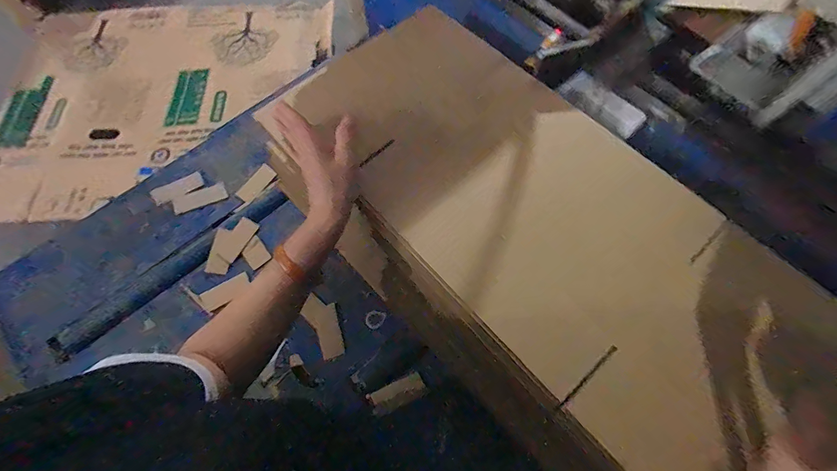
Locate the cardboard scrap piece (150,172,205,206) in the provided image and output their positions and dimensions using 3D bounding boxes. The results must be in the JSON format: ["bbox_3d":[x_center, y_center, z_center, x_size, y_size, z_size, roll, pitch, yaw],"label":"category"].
[{"bbox_3d":[-0.435,-0.086,0.682,0.086,0.005,0.039,-32,71,-12],"label":"cardboard scrap piece"}]

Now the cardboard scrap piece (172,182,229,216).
[{"bbox_3d":[-0.393,-0.066,0.679,0.091,0.004,0.031,-27,82,-15],"label":"cardboard scrap piece"}]

